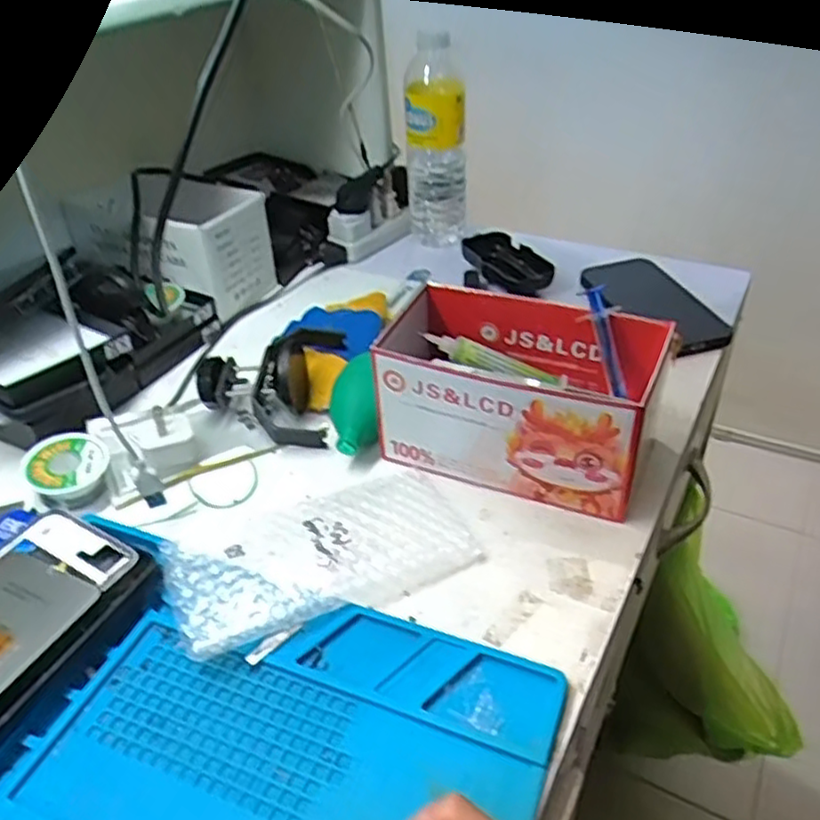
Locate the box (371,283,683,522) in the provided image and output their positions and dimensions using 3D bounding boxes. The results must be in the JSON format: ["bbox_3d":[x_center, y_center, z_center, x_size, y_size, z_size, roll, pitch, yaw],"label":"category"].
[{"bbox_3d":[0.071,-0.012,0.467,0.165,0.088,0.102,13,40,20],"label":"box"}]

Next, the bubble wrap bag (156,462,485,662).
[{"bbox_3d":[-0.057,0.081,0.426,0.172,0.018,0.100,-17,40,-17],"label":"bubble wrap bag"}]

